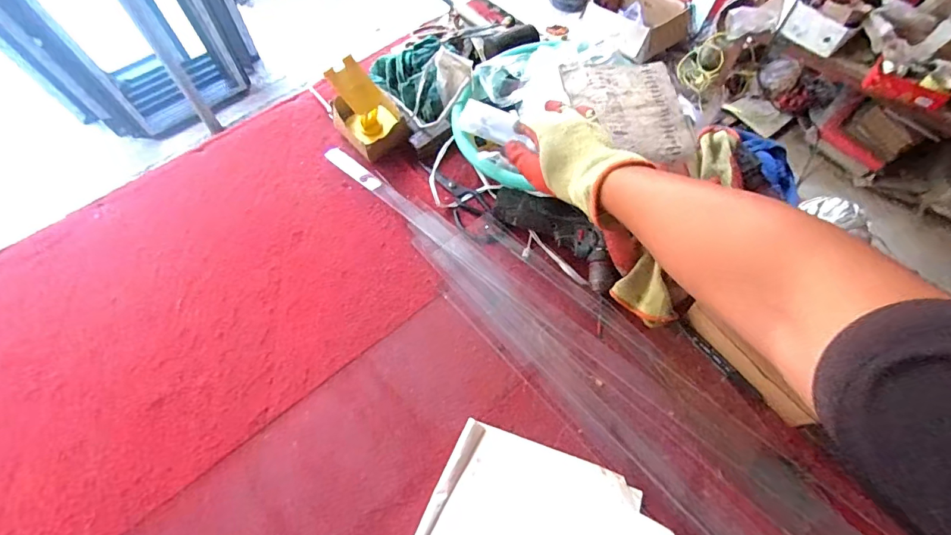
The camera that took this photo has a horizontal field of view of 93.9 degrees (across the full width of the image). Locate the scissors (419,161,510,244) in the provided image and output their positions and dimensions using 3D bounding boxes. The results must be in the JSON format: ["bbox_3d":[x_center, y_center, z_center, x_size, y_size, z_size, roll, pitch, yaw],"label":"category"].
[{"bbox_3d":[-0.025,-0.114,0.749,0.064,0.013,0.204,-31,63,-13],"label":"scissors"}]

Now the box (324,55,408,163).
[{"bbox_3d":[-0.183,-0.270,0.767,0.108,0.131,0.110,-28,62,-12],"label":"box"}]

